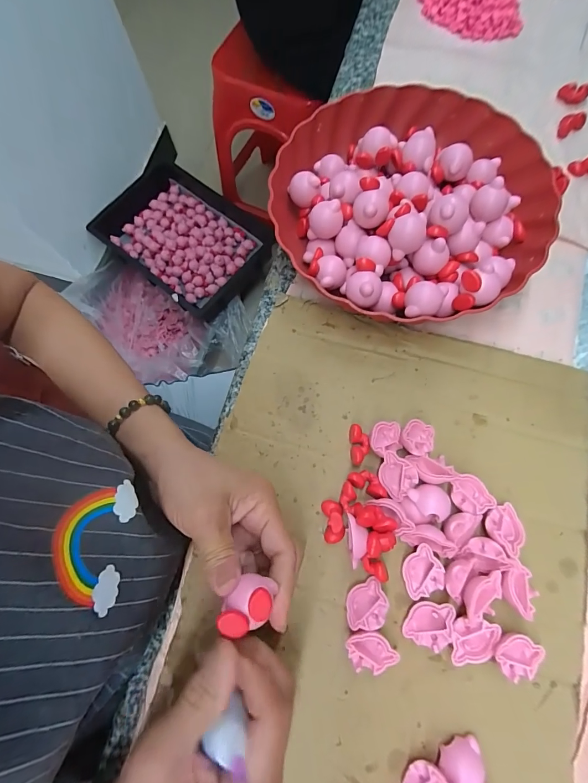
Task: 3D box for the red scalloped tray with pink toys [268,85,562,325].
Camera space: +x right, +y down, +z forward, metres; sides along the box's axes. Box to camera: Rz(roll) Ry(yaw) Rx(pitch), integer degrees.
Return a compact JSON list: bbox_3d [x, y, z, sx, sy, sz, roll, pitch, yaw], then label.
[{"bbox_3d":[0.110,-0.179,0.327,0.255,0.062,0.247,-25,75,-4],"label":"red scalloped tray with pink toys"}]

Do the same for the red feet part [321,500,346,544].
[{"bbox_3d":[0.031,0.101,0.276,0.015,0.014,0.031,-4,75,1],"label":"red feet part"}]

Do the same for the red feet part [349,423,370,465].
[{"bbox_3d":[0.053,0.044,0.292,0.016,0.013,0.031,0,75,3],"label":"red feet part"}]

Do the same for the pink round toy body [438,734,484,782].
[{"bbox_3d":[0.110,0.241,0.230,0.029,0.019,0.021,-27,75,-5],"label":"pink round toy body"}]

